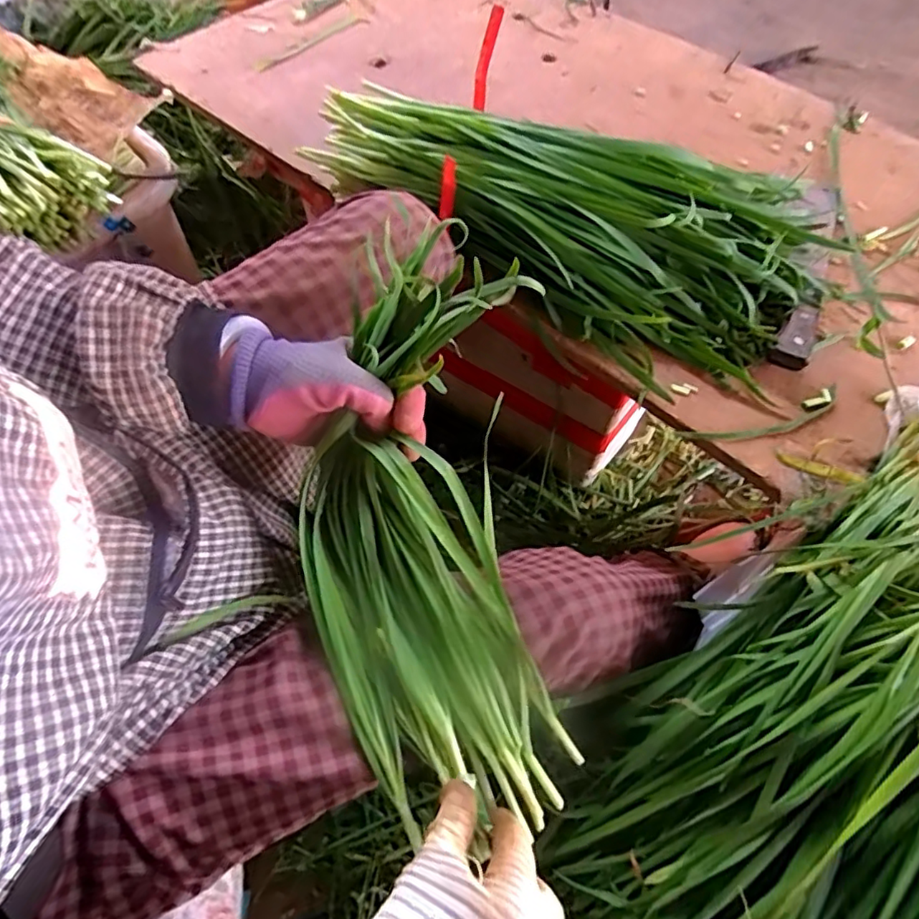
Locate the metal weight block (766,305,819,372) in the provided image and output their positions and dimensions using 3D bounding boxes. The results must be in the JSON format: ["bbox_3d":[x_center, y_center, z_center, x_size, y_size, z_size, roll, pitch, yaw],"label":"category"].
[{"bbox_3d":[0.275,-0.098,0.466,0.028,0.025,0.061,34,70,17],"label":"metal weight block"}]

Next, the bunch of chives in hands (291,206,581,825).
[{"bbox_3d":[-0.030,0.042,0.367,0.156,0.055,0.343,-6,86,-3],"label":"bunch of chives in hands"}]

